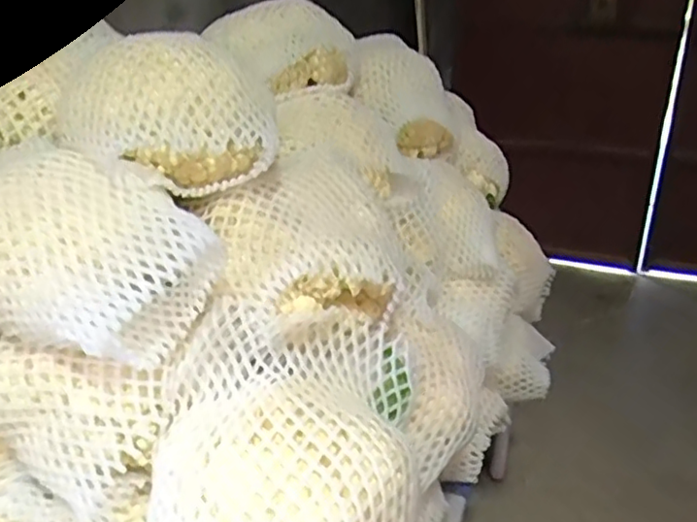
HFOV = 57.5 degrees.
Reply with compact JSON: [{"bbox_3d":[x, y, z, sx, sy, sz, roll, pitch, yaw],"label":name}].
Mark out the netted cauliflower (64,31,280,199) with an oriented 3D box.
[{"bbox_3d":[-0.148,-0.114,0.532,0.169,0.129,0.123,-8,24,-20],"label":"netted cauliflower"}]

